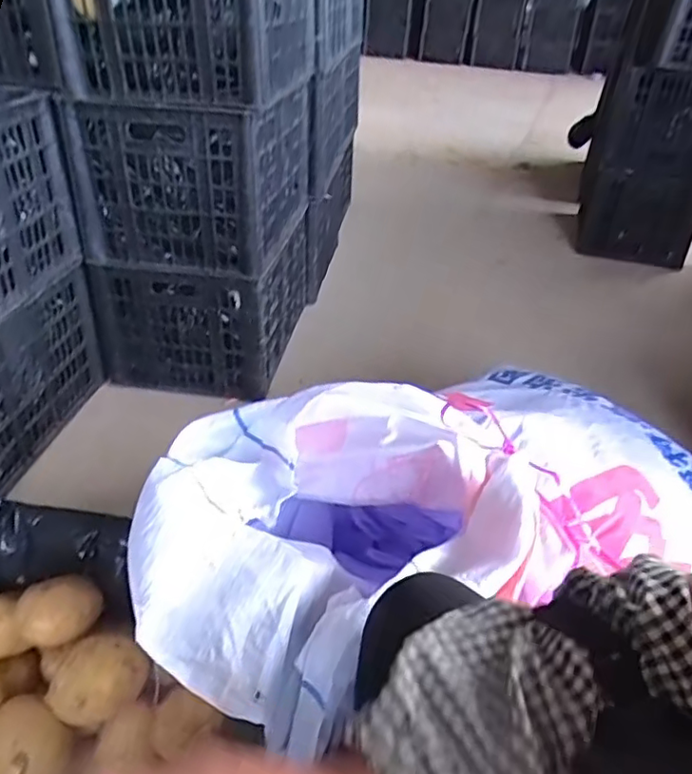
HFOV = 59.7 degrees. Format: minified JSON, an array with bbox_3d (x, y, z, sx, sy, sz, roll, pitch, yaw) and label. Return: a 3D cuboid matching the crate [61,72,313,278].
[{"bbox_3d":[-0.278,-0.449,1.211,0.322,0.274,0.432,9,35,6],"label":"crate"}]

